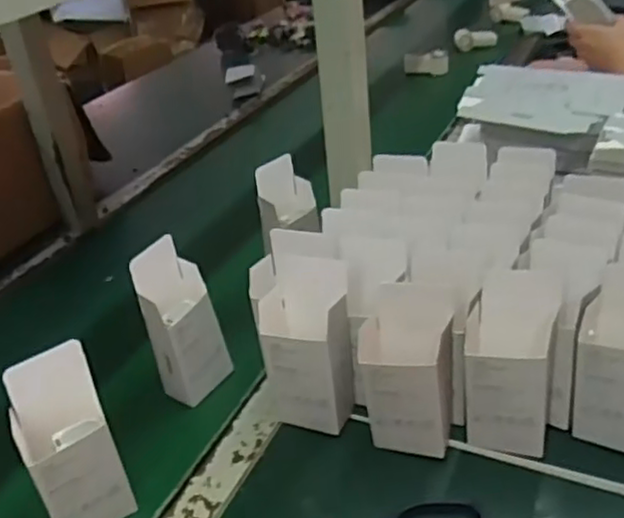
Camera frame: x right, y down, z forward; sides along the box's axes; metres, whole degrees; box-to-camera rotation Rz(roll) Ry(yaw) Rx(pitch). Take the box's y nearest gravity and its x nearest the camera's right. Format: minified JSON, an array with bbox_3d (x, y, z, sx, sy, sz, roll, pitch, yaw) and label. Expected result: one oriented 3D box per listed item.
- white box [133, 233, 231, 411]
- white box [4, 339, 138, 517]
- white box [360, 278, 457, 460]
[{"bbox_3d":[-0.128,0.060,0.670,0.046,0.151,0.070,17,39,33],"label":"white box"},{"bbox_3d":[-0.191,0.147,0.543,0.063,0.149,0.049,-21,35,-21],"label":"white box"},{"bbox_3d":[0.085,0.099,0.589,0.076,0.134,0.063,4,33,17],"label":"white box"}]

